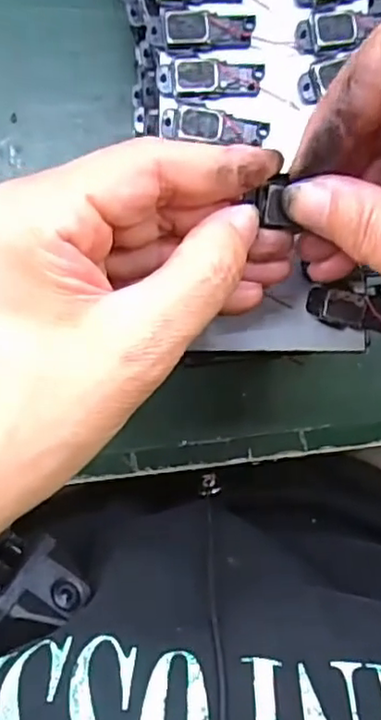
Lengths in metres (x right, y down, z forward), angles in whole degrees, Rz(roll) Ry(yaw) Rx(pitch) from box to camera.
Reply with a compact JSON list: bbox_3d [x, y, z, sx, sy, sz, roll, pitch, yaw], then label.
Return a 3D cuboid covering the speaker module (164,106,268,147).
[{"bbox_3d":[0.010,-0.088,0.245,0.040,0.004,0.012,9,93,-4],"label":"speaker module"}]

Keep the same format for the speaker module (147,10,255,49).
[{"bbox_3d":[0.005,-0.124,0.243,0.040,0.005,0.012,-3,94,-3],"label":"speaker module"}]

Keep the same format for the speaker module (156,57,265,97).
[{"bbox_3d":[0.008,-0.106,0.244,0.040,0.005,0.014,-4,94,-3],"label":"speaker module"}]

